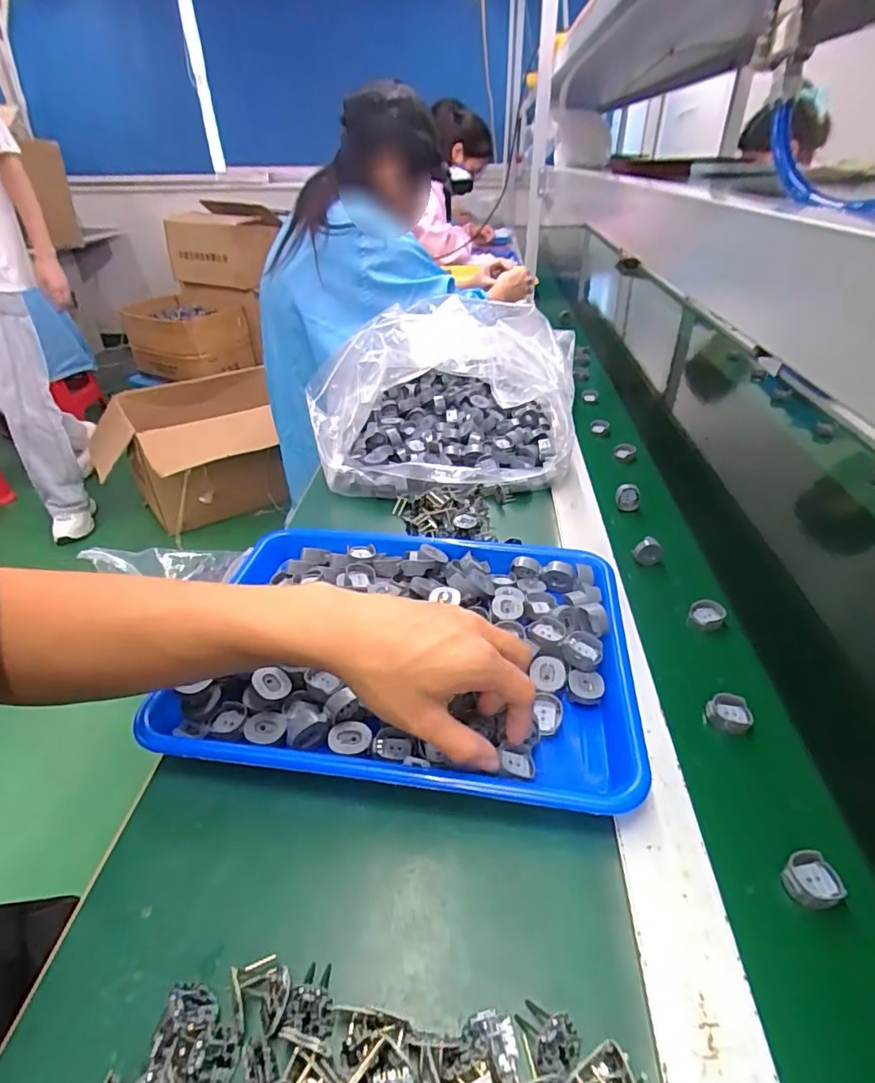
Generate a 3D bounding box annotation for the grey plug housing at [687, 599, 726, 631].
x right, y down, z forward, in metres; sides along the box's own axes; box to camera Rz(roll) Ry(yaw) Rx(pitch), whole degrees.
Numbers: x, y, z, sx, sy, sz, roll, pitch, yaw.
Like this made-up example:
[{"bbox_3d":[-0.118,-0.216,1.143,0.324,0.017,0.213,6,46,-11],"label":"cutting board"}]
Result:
[{"bbox_3d":[0.238,0.067,0.478,0.027,0.019,0.025,-1,36,1],"label":"grey plug housing"}]

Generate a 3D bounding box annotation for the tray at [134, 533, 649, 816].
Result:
[{"bbox_3d":[-0.021,0.081,0.426,0.328,0.039,0.242,3,36,7],"label":"tray"}]

